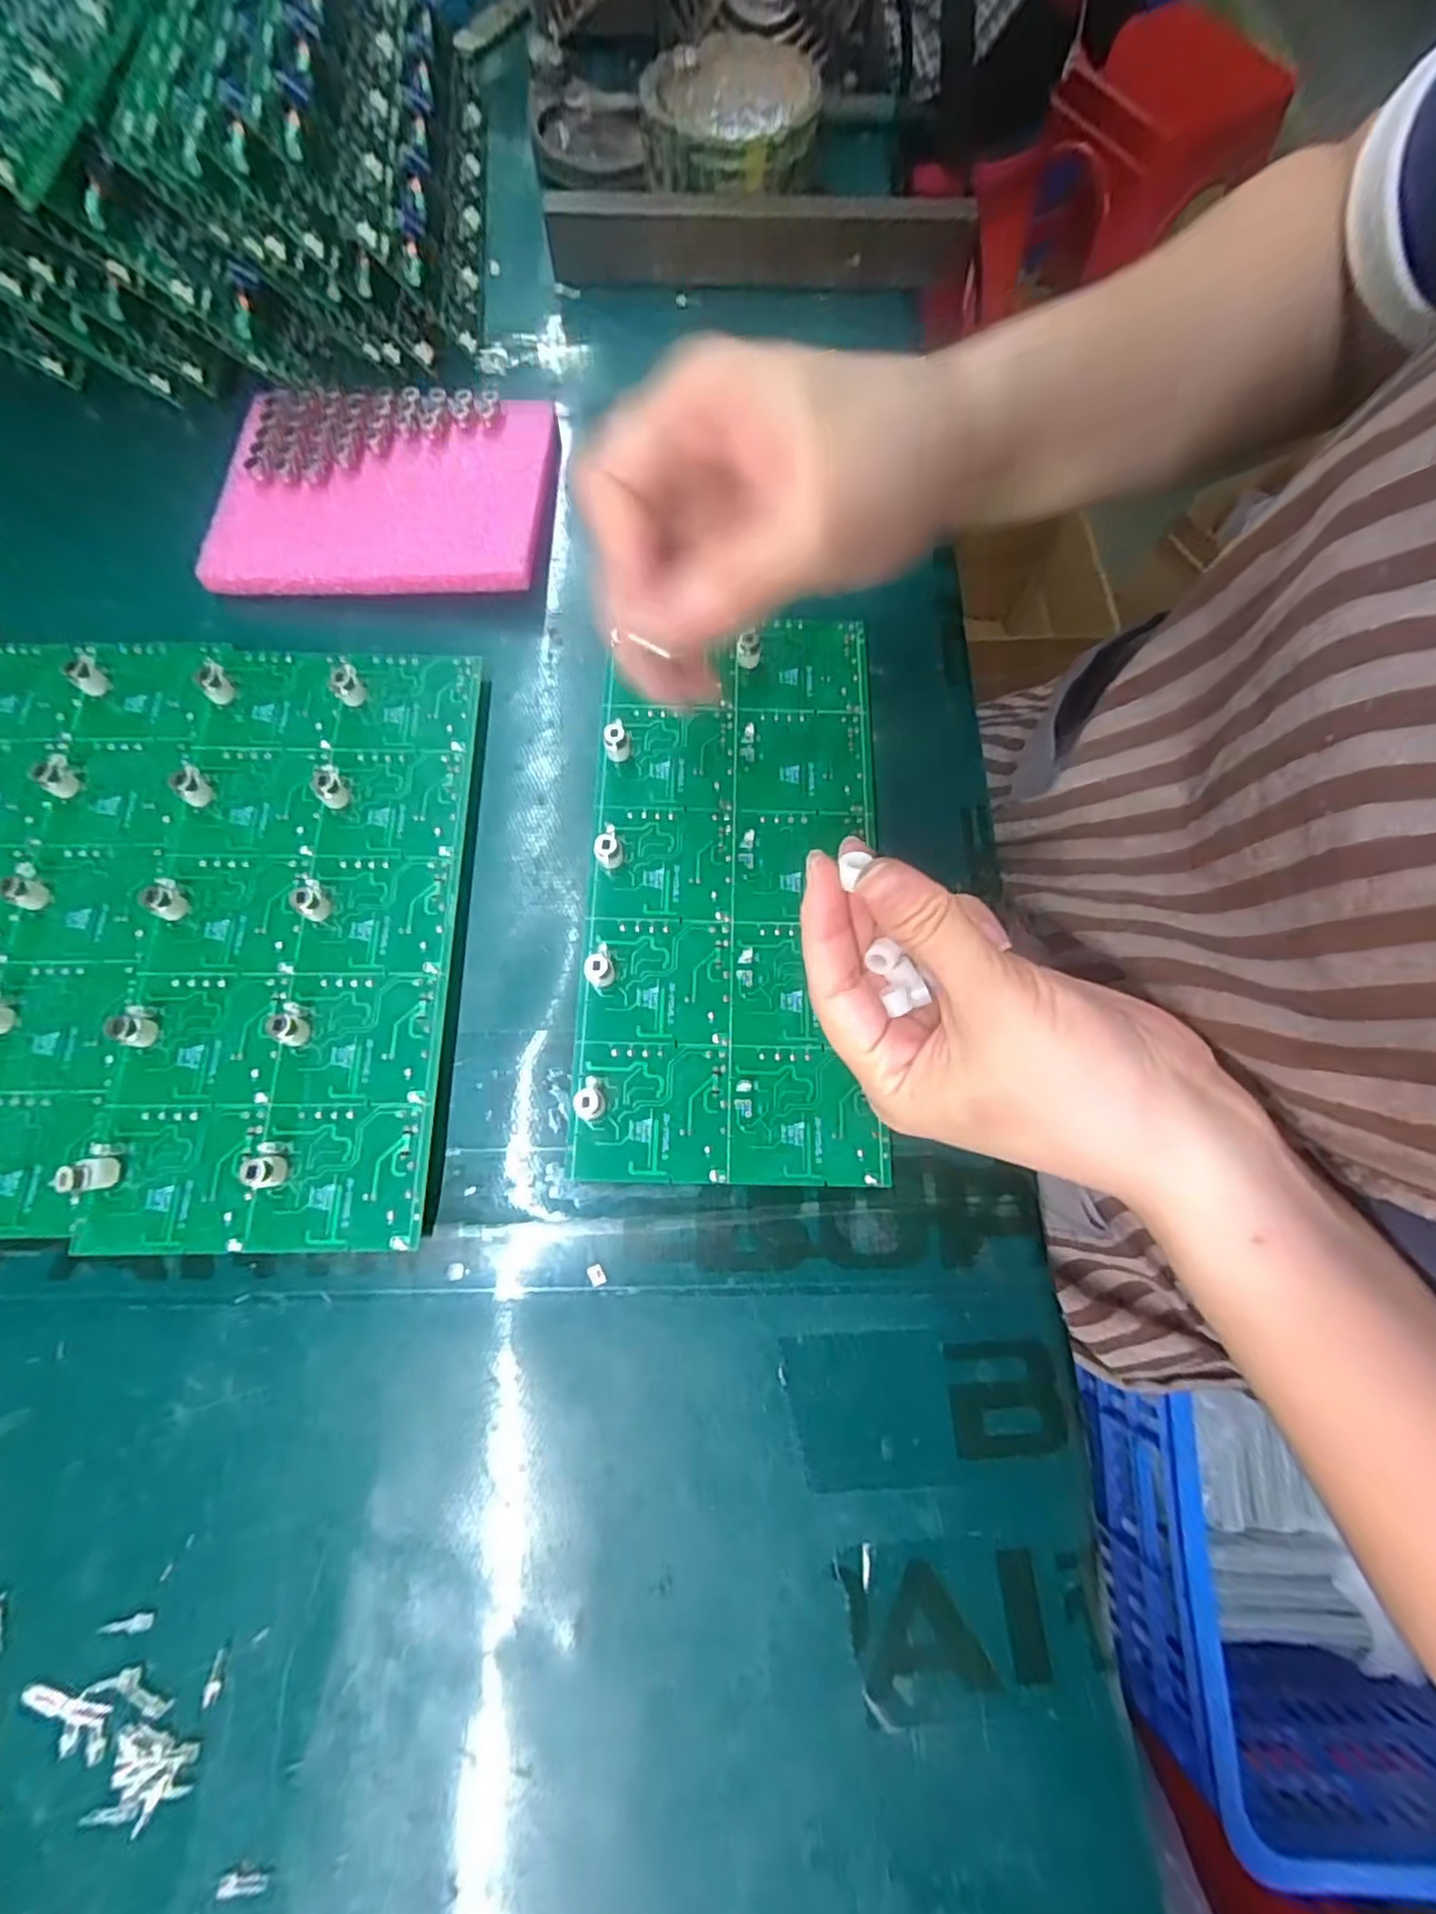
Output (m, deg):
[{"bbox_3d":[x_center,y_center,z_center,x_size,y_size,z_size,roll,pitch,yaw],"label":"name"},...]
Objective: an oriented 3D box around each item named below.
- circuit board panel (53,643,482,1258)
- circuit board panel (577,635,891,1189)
[{"bbox_3d":[-0.151,-0.017,0.252,0.107,0.016,0.225,-1,74,-2],"label":"circuit board panel"},{"bbox_3d":[0.006,-0.032,0.260,0.103,0.017,0.219,2,74,-1],"label":"circuit board panel"}]

